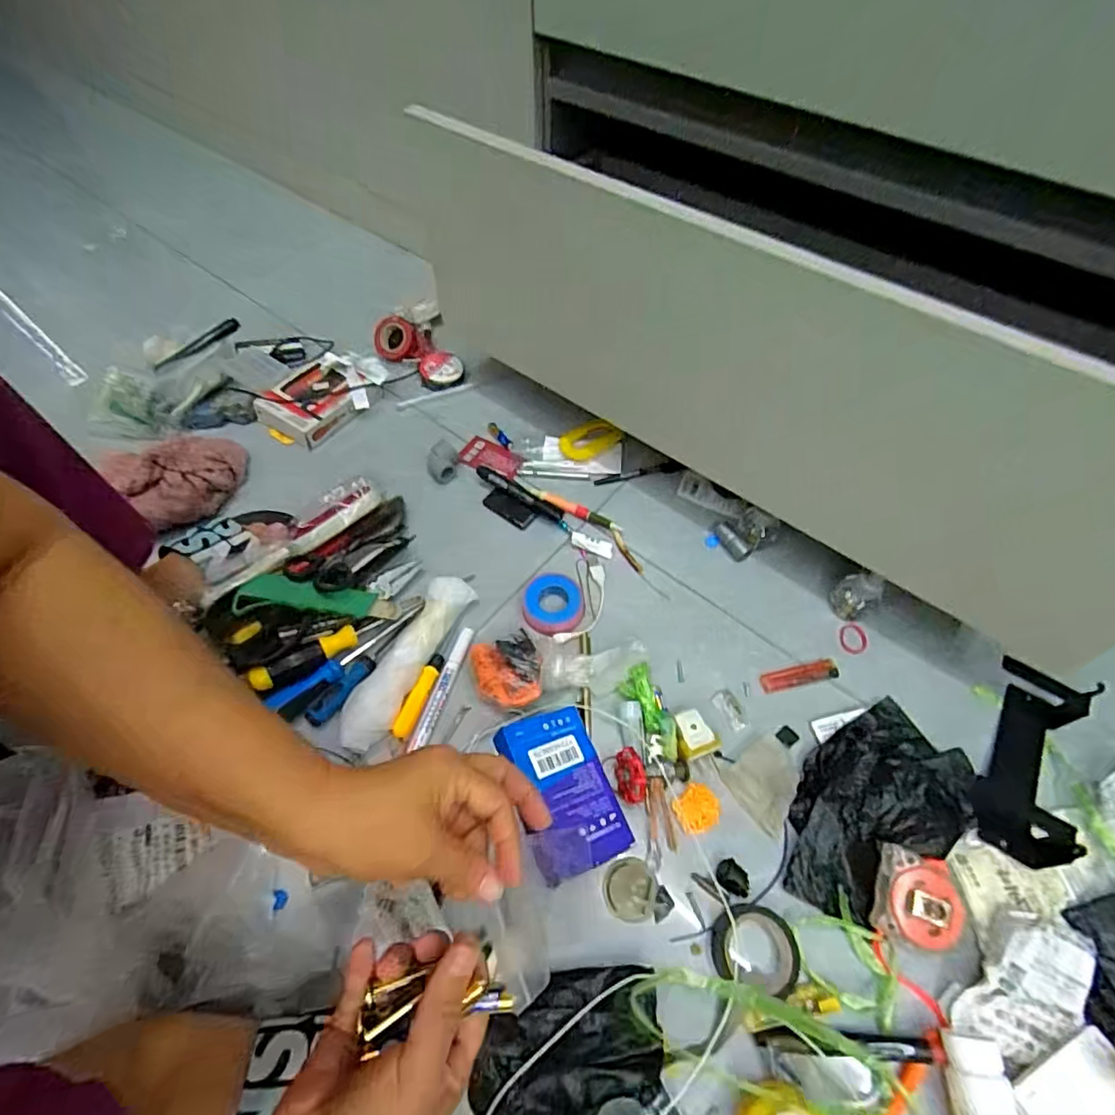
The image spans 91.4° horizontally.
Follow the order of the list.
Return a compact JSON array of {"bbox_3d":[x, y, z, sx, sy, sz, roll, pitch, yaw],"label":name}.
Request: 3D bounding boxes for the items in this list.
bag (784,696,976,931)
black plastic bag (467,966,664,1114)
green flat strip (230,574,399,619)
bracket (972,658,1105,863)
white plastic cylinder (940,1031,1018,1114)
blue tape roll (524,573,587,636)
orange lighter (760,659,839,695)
[{"bbox_3d":[0.283,0.222,0.490,0.195,0.027,0.118,-27,61,-18],"label":"bag"},{"bbox_3d":[0.006,0.355,0.399,0.130,0.052,0.077,-4,57,-5],"label":"black plastic bag"},{"bbox_3d":[-0.235,0.044,0.552,0.156,0.022,0.037,13,51,-32],"label":"green flat strip"},{"bbox_3d":[0.436,0.184,0.504,0.076,0.056,0.181,29,61,16],"label":"bracket"},{"bbox_3d":[0.301,0.385,0.392,0.038,0.033,0.064,4,57,1],"label":"white plastic cylinder"},{"bbox_3d":[-0.005,0.052,0.607,0.066,0.023,0.069,1,57,-1],"label":"blue tape roll"},{"bbox_3d":[0.256,0.126,0.575,0.081,0.010,0.023,-9,57,-7],"label":"orange lighter"}]

